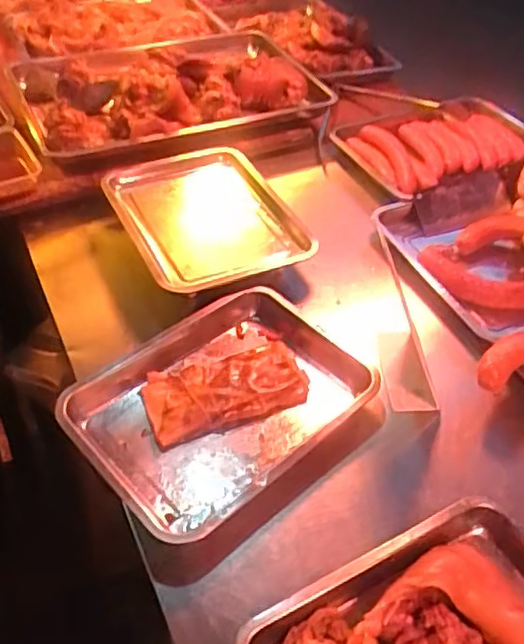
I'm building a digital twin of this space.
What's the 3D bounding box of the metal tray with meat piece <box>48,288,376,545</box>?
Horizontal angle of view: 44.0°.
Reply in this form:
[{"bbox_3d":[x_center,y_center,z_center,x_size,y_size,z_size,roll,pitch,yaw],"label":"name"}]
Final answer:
[{"bbox_3d":[-0.043,0.098,0.831,0.373,0.044,0.268,-31,54,-31],"label":"metal tray with meat piece"}]

